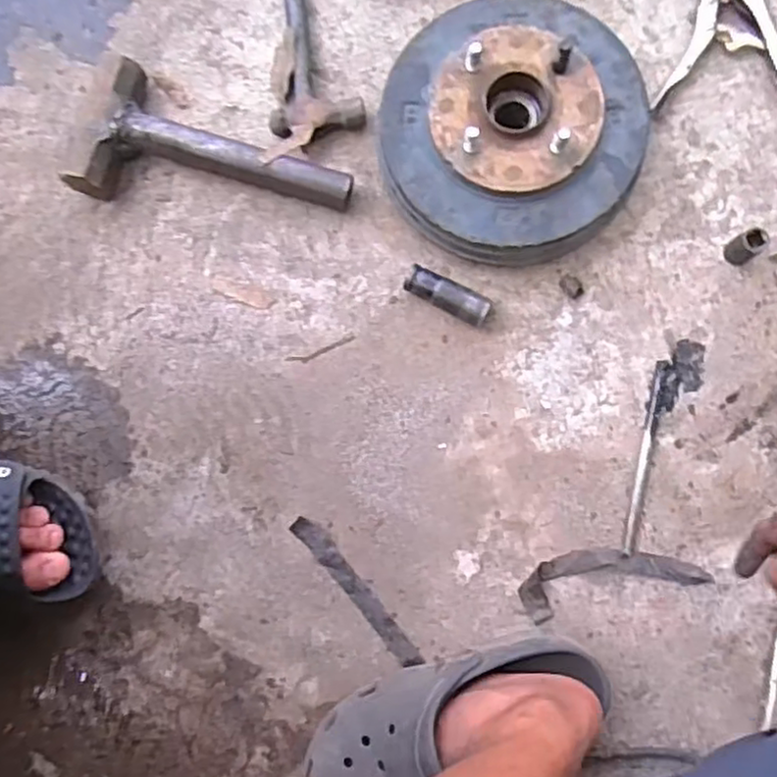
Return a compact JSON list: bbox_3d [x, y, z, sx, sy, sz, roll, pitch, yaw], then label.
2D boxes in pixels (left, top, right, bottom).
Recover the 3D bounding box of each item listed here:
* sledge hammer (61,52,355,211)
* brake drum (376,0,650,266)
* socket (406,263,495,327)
[{"bbox_3d":[-0.159,-0.195,0.623,0.240,0.047,0.120,23,86,5],"label":"sledge hammer"},{"bbox_3d":[0.104,-0.225,0.596,0.218,0.078,0.223,0,85,3],"label":"brake drum"},{"bbox_3d":[0.054,-0.082,0.612,0.080,0.028,0.027,28,87,6],"label":"socket"}]

